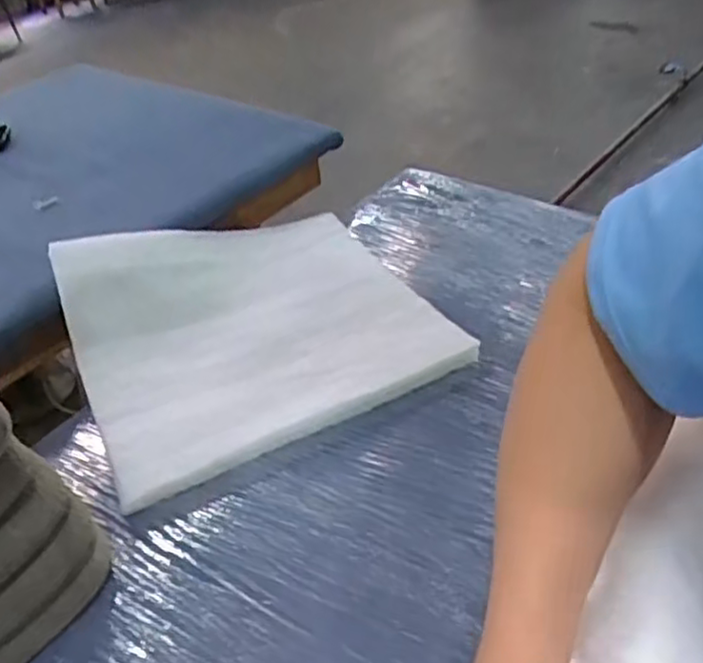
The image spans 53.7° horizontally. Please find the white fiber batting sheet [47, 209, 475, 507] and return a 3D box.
[{"bbox_3d":[-0.163,-0.034,1.142,0.558,0.153,0.490,-21,41,-17],"label":"white fiber batting sheet"}]

